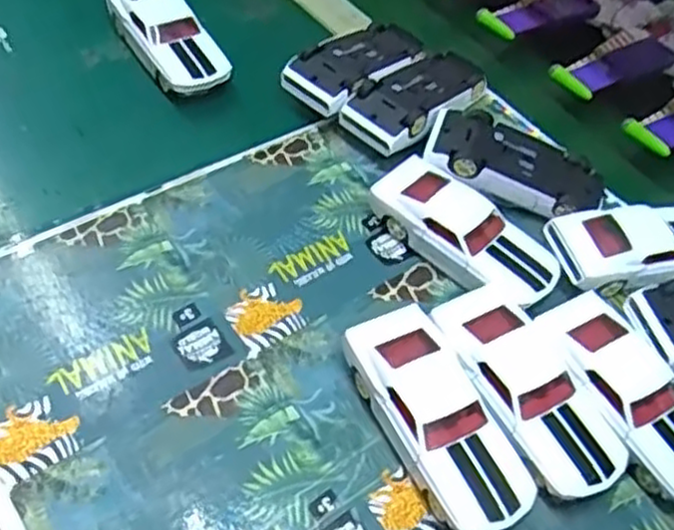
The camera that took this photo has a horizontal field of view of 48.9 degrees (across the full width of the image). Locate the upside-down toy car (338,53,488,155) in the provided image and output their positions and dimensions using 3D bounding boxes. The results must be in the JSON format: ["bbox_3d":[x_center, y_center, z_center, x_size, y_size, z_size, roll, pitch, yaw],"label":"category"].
[{"bbox_3d":[0.063,-0.122,0.560,0.061,0.036,0.123,39,57,21],"label":"upside-down toy car"}]

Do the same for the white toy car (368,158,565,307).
[{"bbox_3d":[0.085,-0.022,0.482,0.125,0.032,0.053,39,55,20],"label":"white toy car"}]

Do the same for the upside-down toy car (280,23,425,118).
[{"bbox_3d":[0.017,-0.151,0.578,0.122,0.039,0.058,-34,63,-29],"label":"upside-down toy car"}]

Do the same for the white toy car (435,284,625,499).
[{"bbox_3d":[0.105,0.071,0.419,0.057,0.034,0.130,-19,57,-21],"label":"white toy car"}]

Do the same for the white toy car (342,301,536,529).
[{"bbox_3d":[0.053,0.083,0.402,0.054,0.035,0.131,-22,58,-23],"label":"white toy car"}]

